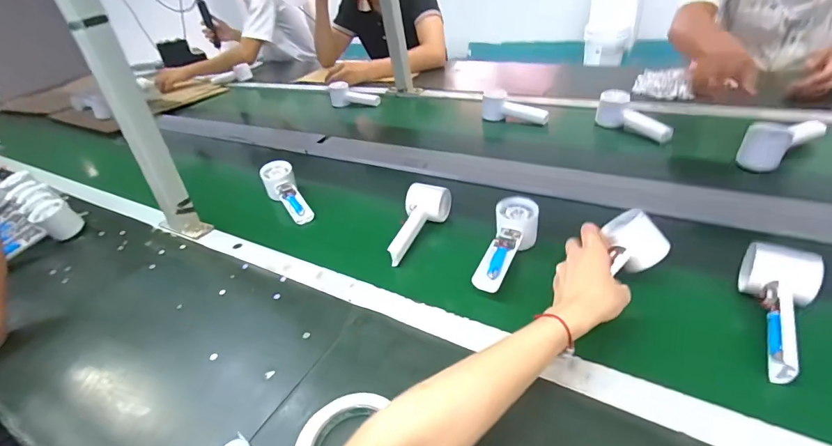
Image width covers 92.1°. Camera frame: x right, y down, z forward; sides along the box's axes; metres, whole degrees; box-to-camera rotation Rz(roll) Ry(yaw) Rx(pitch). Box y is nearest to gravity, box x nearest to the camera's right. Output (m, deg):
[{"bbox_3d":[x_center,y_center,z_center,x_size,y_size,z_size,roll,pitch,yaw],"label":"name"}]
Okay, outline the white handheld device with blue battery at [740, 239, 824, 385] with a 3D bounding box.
[{"bbox_3d":[0.379,0.094,0.415,0.057,0.047,0.149,13,54,23],"label":"white handheld device with blue battery"}]

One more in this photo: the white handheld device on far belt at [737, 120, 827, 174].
[{"bbox_3d":[0.603,-0.140,0.665,0.157,0.060,0.064,-27,38,-19],"label":"white handheld device on far belt"}]

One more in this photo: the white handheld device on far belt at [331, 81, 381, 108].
[{"bbox_3d":[-0.185,-0.373,1.171,0.165,0.059,0.055,15,44,32],"label":"white handheld device on far belt"}]

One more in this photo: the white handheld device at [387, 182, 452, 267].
[{"bbox_3d":[-0.003,0.002,0.621,0.059,0.048,0.150,14,53,25],"label":"white handheld device"}]

